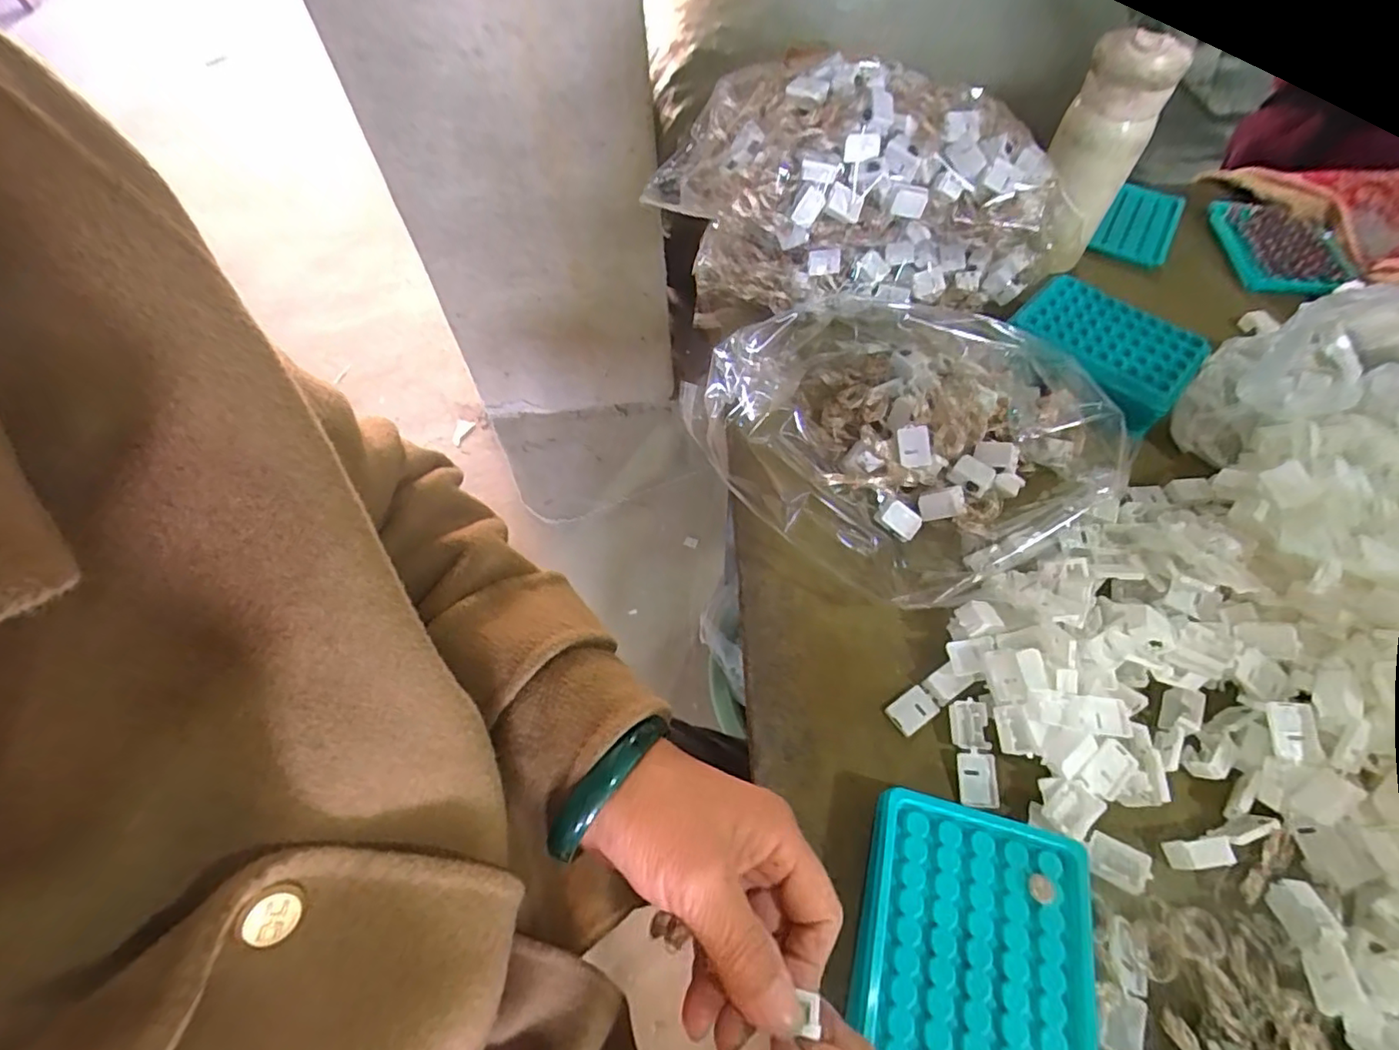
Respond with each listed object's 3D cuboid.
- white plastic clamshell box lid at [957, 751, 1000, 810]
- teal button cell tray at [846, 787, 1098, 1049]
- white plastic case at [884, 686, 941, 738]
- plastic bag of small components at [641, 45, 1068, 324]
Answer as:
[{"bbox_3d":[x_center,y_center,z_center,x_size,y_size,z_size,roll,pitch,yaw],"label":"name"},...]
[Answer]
[{"bbox_3d":[0.152,0.138,0.327,0.022,0.006,0.027,3,57,3],"label":"white plastic clamshell box lid"},{"bbox_3d":[0.123,0.201,0.274,0.098,0.025,0.127,14,59,10],"label":"teal button cell tray"},{"bbox_3d":[0.123,0.107,0.349,0.027,0.005,0.020,-30,61,-17],"label":"white plastic case"},{"bbox_3d":[0.113,-0.251,0.467,0.297,0.157,0.111,1,57,2],"label":"plastic bag of small components"}]

